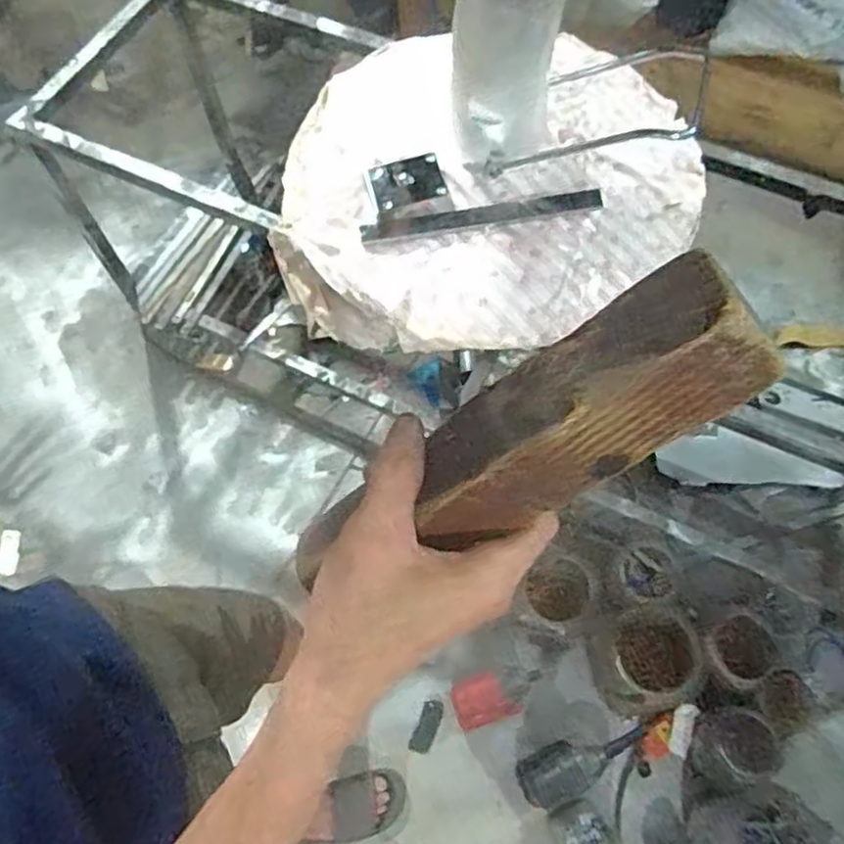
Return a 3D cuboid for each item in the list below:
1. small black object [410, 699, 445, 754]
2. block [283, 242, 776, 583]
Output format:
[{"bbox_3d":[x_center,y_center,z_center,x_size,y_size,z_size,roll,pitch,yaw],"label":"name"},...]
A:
[{"bbox_3d":[0.010,0.574,1.343,0.040,0.009,0.098,18,67,10],"label":"small black object"},{"bbox_3d":[0.035,0.012,0.308,0.217,0.040,0.054,-33,62,26],"label":"block"}]

